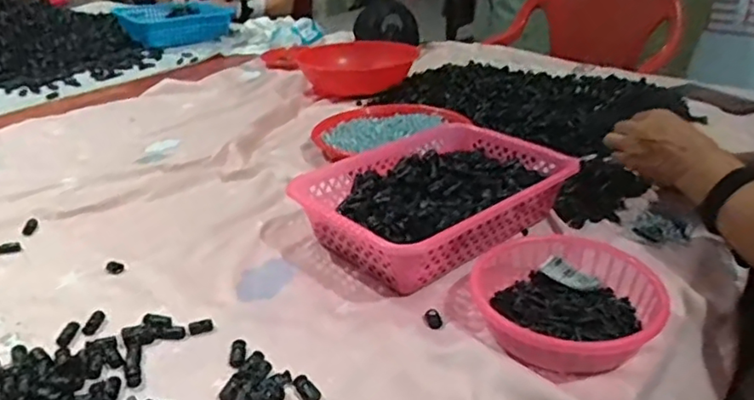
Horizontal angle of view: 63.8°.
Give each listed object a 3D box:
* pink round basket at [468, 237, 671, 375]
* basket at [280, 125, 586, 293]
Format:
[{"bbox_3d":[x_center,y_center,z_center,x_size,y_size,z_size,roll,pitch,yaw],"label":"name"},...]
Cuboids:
[{"bbox_3d":[0.177,0.095,0.576,0.171,0.052,0.172,1,29,0],"label":"pink round basket"},{"bbox_3d":[0.067,0.003,0.752,0.305,0.087,0.221,-23,34,-34],"label":"basket"}]

